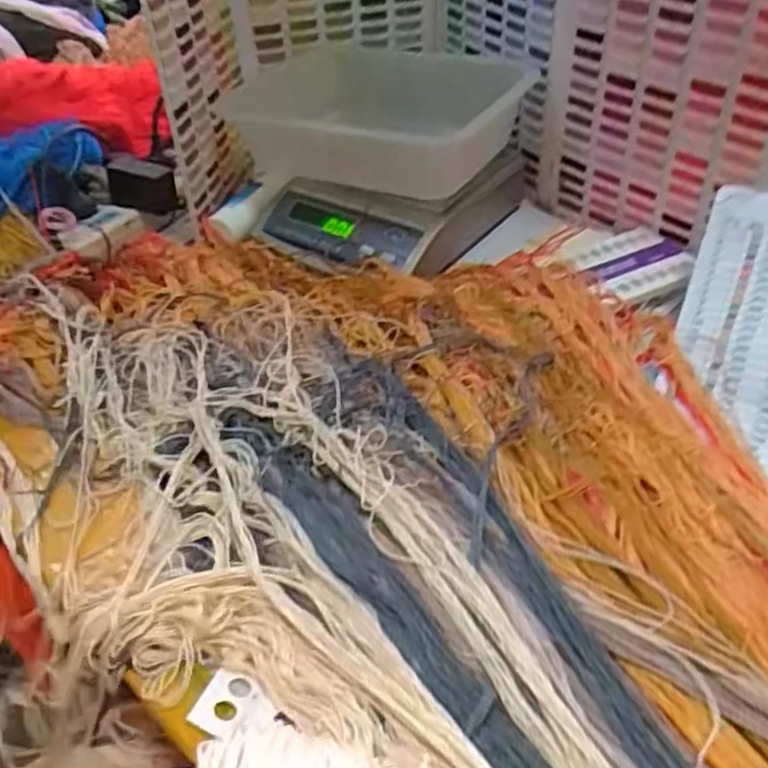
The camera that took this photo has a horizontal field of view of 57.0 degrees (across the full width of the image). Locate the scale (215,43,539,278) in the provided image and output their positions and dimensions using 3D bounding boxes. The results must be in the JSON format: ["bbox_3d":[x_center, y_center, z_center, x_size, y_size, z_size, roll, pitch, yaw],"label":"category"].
[{"bbox_3d":[-0.027,-0.248,0.725,0.333,0.130,0.256,19,45,23],"label":"scale"}]

